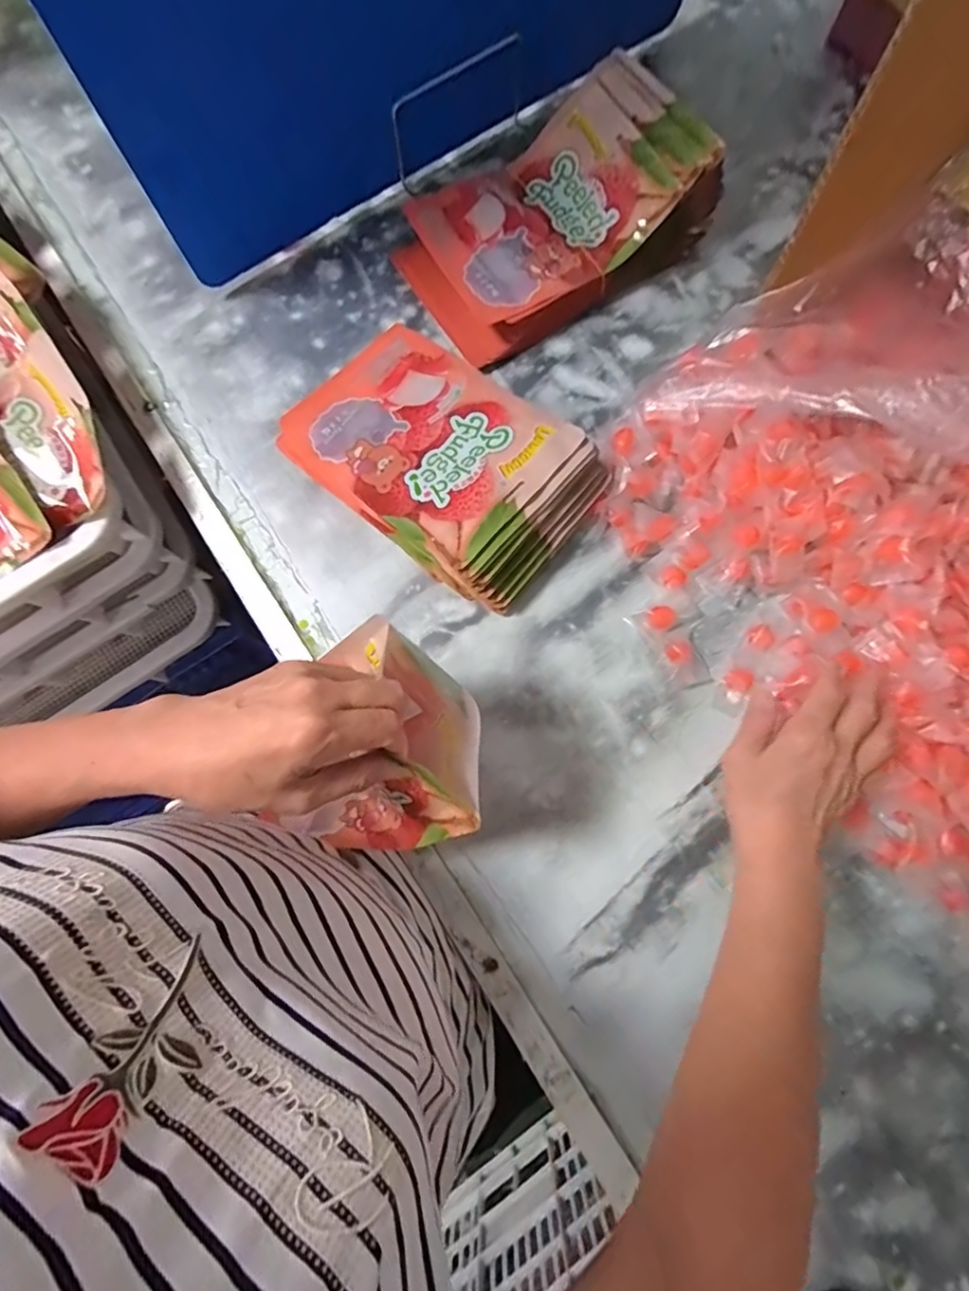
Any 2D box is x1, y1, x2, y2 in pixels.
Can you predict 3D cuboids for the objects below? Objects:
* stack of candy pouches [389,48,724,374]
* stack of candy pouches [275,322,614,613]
[{"bbox_3d":[0.056,-0.400,0.508,0.269,0.084,0.169,-33,79,-5],"label":"stack of candy pouches"},{"bbox_3d":[-0.041,-0.168,0.469,0.265,0.062,0.163,40,82,9],"label":"stack of candy pouches"}]

